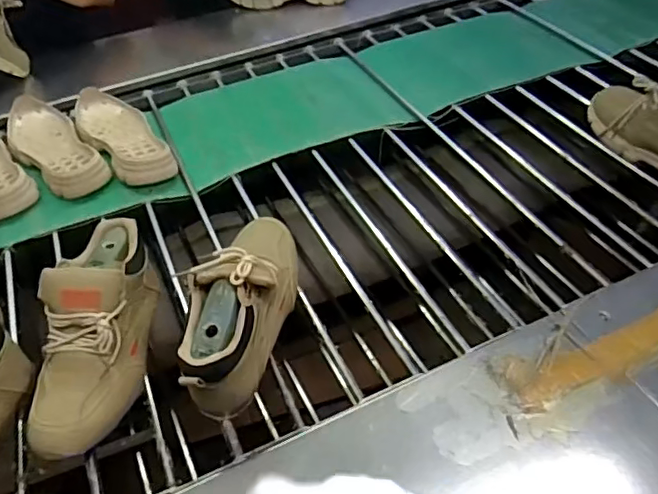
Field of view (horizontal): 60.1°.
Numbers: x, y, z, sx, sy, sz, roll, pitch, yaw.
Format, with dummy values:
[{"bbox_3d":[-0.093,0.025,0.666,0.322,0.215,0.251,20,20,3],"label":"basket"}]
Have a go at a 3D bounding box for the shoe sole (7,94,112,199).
[{"bbox_3d":[-0.473,-0.171,0.972,0.110,0.061,0.277,-30,47,-23],"label":"shoe sole"}]

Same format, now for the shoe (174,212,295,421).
[{"bbox_3d":[-0.097,0.052,0.643,0.086,0.113,0.259,5,48,9],"label":"shoe"}]

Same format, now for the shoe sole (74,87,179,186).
[{"bbox_3d":[-0.356,-0.189,0.974,0.113,0.055,0.269,-26,51,-19],"label":"shoe sole"}]

